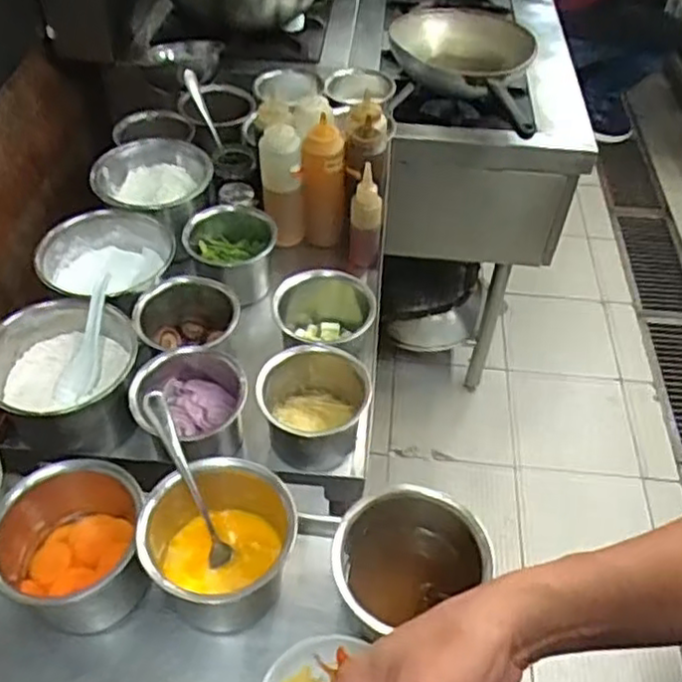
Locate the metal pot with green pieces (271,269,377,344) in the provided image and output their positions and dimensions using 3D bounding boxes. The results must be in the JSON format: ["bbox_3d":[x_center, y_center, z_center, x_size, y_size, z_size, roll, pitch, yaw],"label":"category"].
[{"bbox_3d":[-0.020,-0.024,0.841,0.112,0.110,0.099,-1,47,-2],"label":"metal pot with green pieces"}]

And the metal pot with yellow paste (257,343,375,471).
[{"bbox_3d":[-0.027,0.080,0.764,0.117,0.096,0.110,1,47,-1],"label":"metal pot with yellow paste"}]

